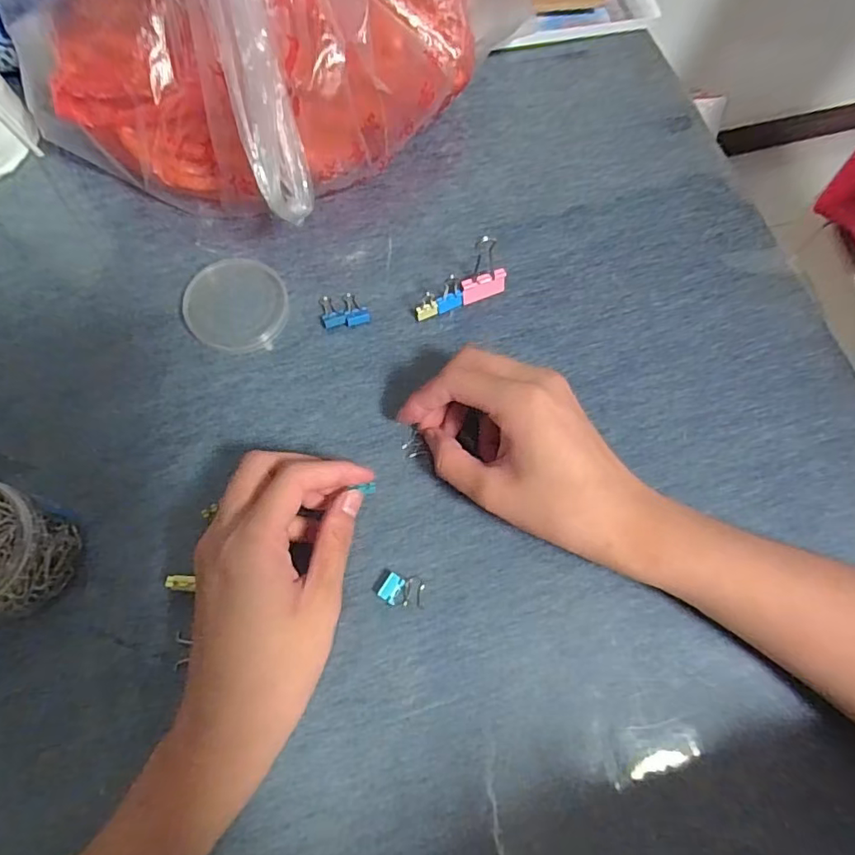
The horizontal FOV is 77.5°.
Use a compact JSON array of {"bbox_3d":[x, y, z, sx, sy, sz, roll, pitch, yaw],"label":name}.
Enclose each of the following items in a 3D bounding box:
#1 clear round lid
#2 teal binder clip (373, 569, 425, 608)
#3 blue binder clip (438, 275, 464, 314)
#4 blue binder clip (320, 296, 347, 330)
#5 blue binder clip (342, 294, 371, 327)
[{"bbox_3d":[-0.131,-0.086,0.366,0.067,0.009,0.067,1,71,-2],"label":"clear round lid"},{"bbox_3d":[-0.016,0.094,0.309,0.029,0.006,0.018,12,70,2],"label":"teal binder clip"},{"bbox_3d":[0.016,-0.091,0.365,0.019,0.029,0.008,-24,73,-10],"label":"blue binder clip"},{"bbox_3d":[-0.066,-0.081,0.369,0.016,0.004,0.025,-11,71,-6],"label":"blue binder clip"},{"bbox_3d":[-0.049,-0.083,0.371,0.017,0.004,0.026,-8,71,-5],"label":"blue binder clip"}]

